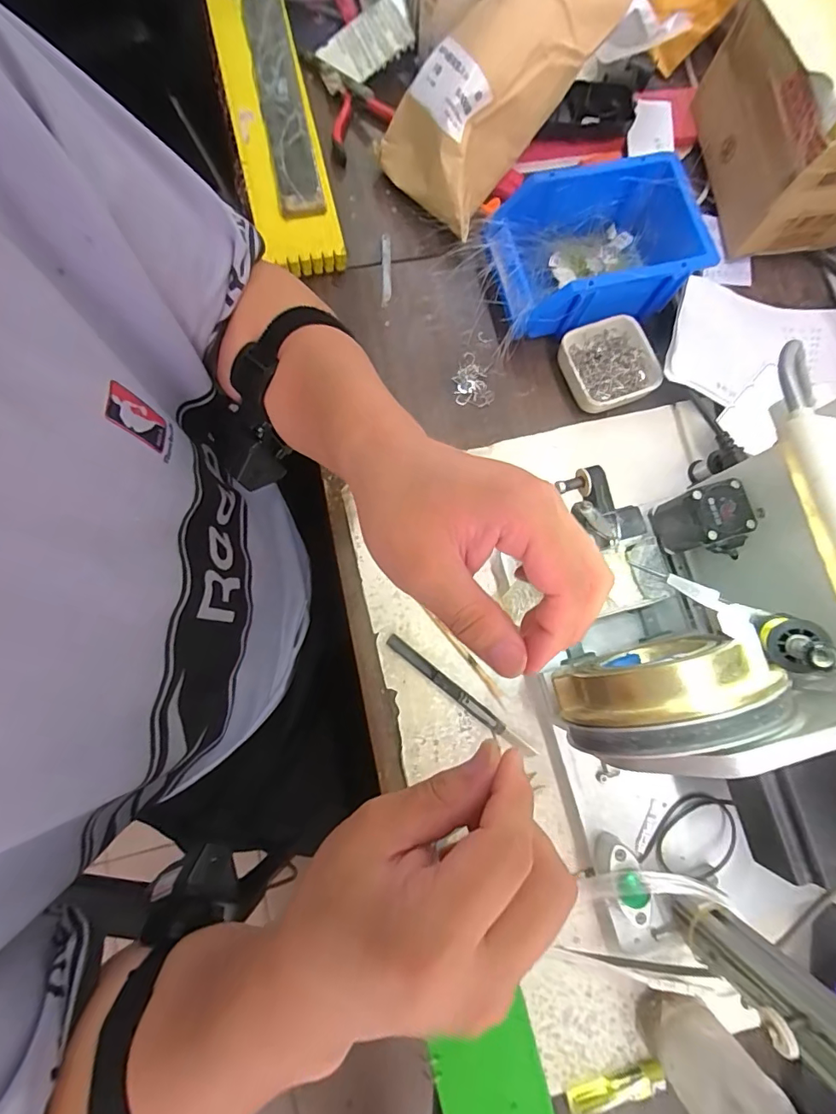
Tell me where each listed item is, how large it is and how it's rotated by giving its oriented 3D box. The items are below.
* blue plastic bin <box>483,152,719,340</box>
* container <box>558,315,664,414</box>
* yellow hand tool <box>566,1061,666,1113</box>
[{"bbox_3d":[0.165,-0.291,0.459,0.194,0.074,0.129,-14,81,-6],"label":"blue plastic bin"},{"bbox_3d":[0.186,-0.186,0.462,0.090,0.025,0.081,-18,82,-6],"label":"container"},{"bbox_3d":[0.153,0.412,0.366,0.076,0.017,0.013,-13,80,-3],"label":"yellow hand tool"}]

